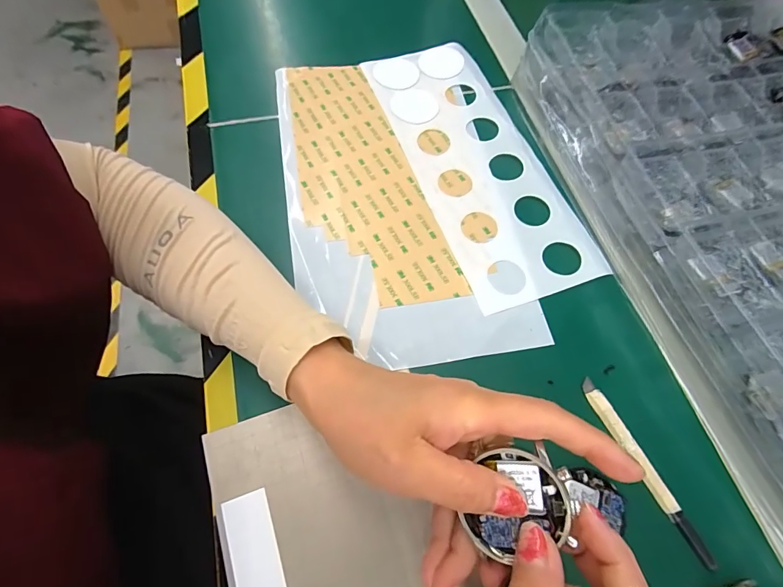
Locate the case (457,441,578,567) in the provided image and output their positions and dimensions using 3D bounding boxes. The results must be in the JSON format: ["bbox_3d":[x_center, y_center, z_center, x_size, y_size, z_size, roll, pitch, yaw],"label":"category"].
[{"bbox_3d":[0.049,0.086,0.176,0.045,0.007,0.040,-28,73,18],"label":"case"}]

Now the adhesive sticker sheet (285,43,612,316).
[{"bbox_3d":[0.024,-0.106,0.352,0.192,0.006,0.275,-16,65,-11],"label":"adhesive sticker sheet"}]

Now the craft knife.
[{"bbox_3d":[0.150,0.104,0.253,0.011,0.009,0.112,-23,67,-16],"label":"craft knife"}]

